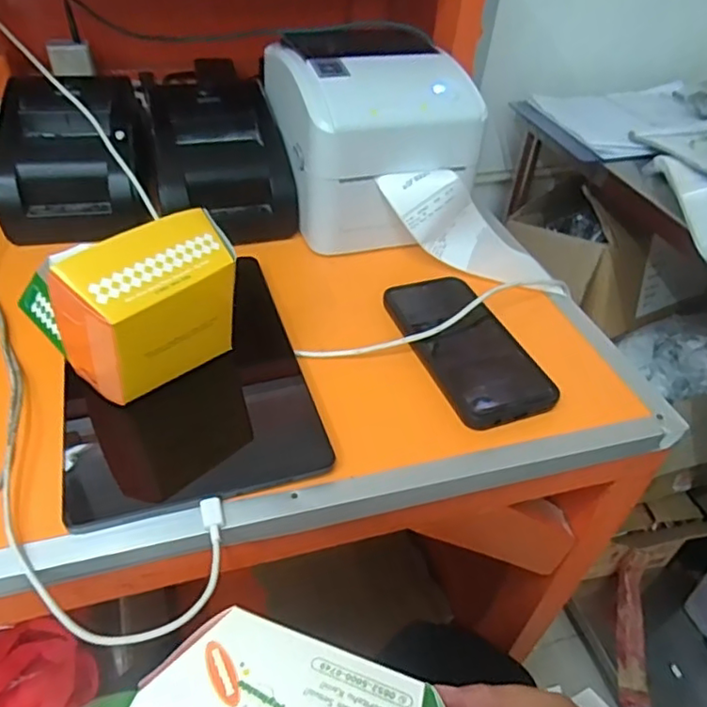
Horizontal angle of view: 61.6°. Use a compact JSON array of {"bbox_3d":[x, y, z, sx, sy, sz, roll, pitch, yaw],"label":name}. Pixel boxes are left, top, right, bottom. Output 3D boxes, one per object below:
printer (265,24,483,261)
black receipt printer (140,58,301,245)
[{"bbox_3d":[0.016,-0.216,0.603,0.170,0.155,0.202,-10,45,-16],"label":"printer"},{"bbox_3d":[-0.138,-0.198,0.600,0.129,0.100,0.160,-12,45,-17],"label":"black receipt printer"}]

